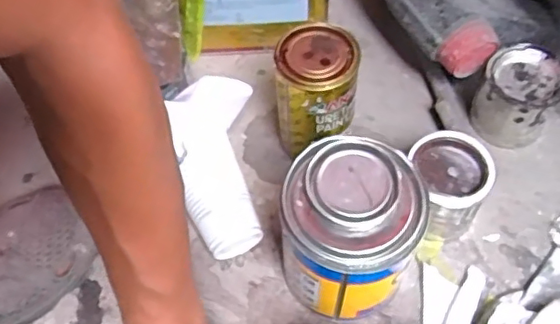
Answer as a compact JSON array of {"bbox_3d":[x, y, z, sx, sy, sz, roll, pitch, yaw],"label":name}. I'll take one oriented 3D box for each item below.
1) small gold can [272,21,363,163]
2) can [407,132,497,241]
[{"bbox_3d":[0.033,-0.053,0.539,0.068,0.138,0.069,-1,60,2],"label":"small gold can"},{"bbox_3d":[0.148,0.022,0.524,0.067,0.075,0.074,-13,61,-5],"label":"can"}]

